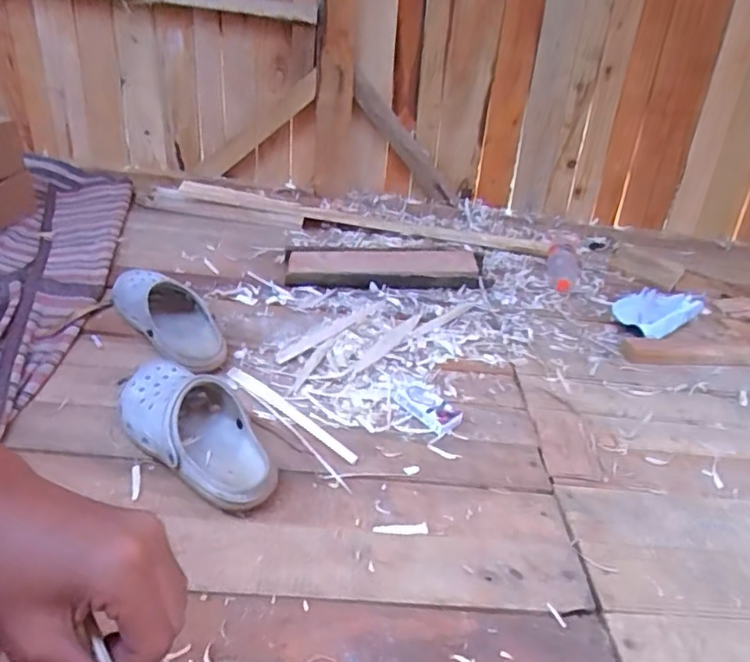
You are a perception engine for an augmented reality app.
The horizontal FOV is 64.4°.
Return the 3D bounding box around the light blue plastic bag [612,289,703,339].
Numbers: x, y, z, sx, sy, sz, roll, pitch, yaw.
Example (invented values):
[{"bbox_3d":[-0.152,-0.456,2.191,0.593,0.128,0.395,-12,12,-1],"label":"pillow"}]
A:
[{"bbox_3d":[0.599,-0.051,1.261,0.227,0.035,0.125,-18,41,-35],"label":"light blue plastic bag"}]

